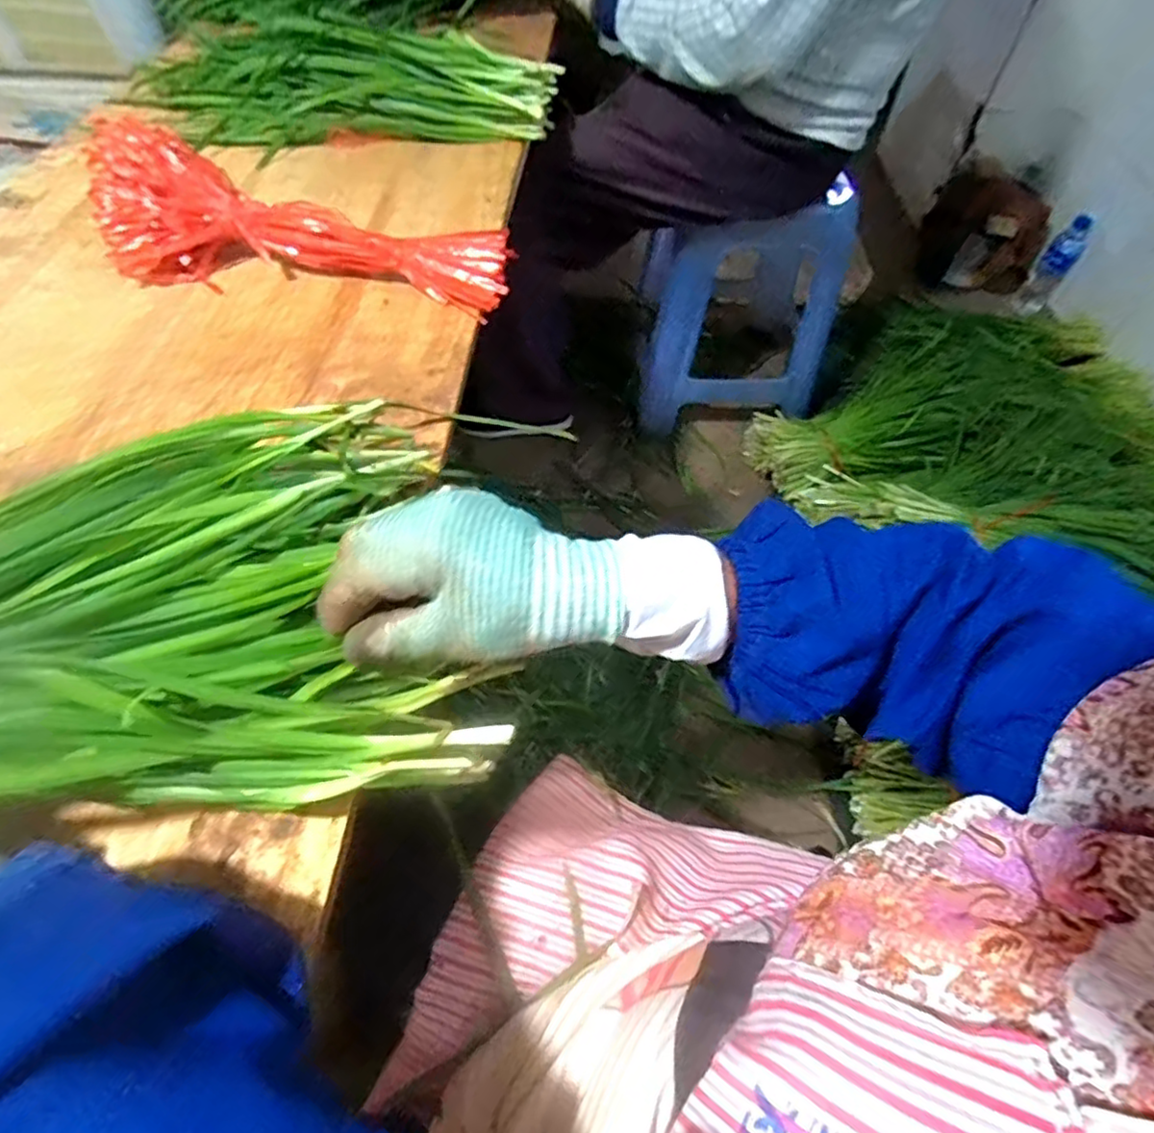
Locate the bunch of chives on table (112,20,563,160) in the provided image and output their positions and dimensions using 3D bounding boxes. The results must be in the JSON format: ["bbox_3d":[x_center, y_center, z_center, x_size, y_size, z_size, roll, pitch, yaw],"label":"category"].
[{"bbox_3d":[-0.253,-0.492,0.661,0.455,0.062,0.157,5,55,0],"label":"bunch of chives on table"}]

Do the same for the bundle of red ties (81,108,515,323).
[{"bbox_3d":[-0.206,-0.266,0.499,0.313,0.078,0.093,6,55,1],"label":"bundle of red ties"}]

